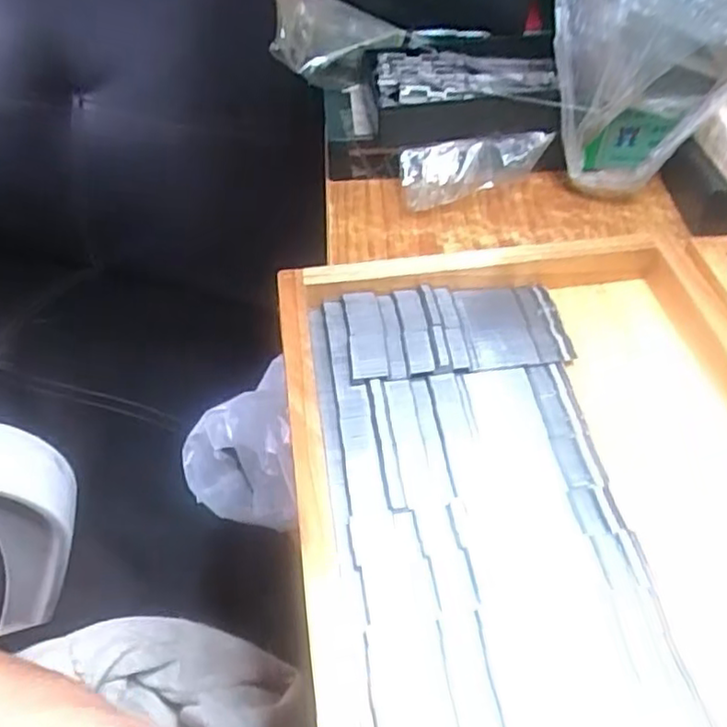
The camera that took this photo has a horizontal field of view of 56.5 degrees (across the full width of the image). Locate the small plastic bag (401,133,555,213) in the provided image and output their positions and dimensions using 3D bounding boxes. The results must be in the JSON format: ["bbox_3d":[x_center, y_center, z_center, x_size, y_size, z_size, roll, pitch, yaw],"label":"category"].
[{"bbox_3d":[0.065,-0.113,0.388,0.087,0.021,0.033,-13,52,-12],"label":"small plastic bag"}]

